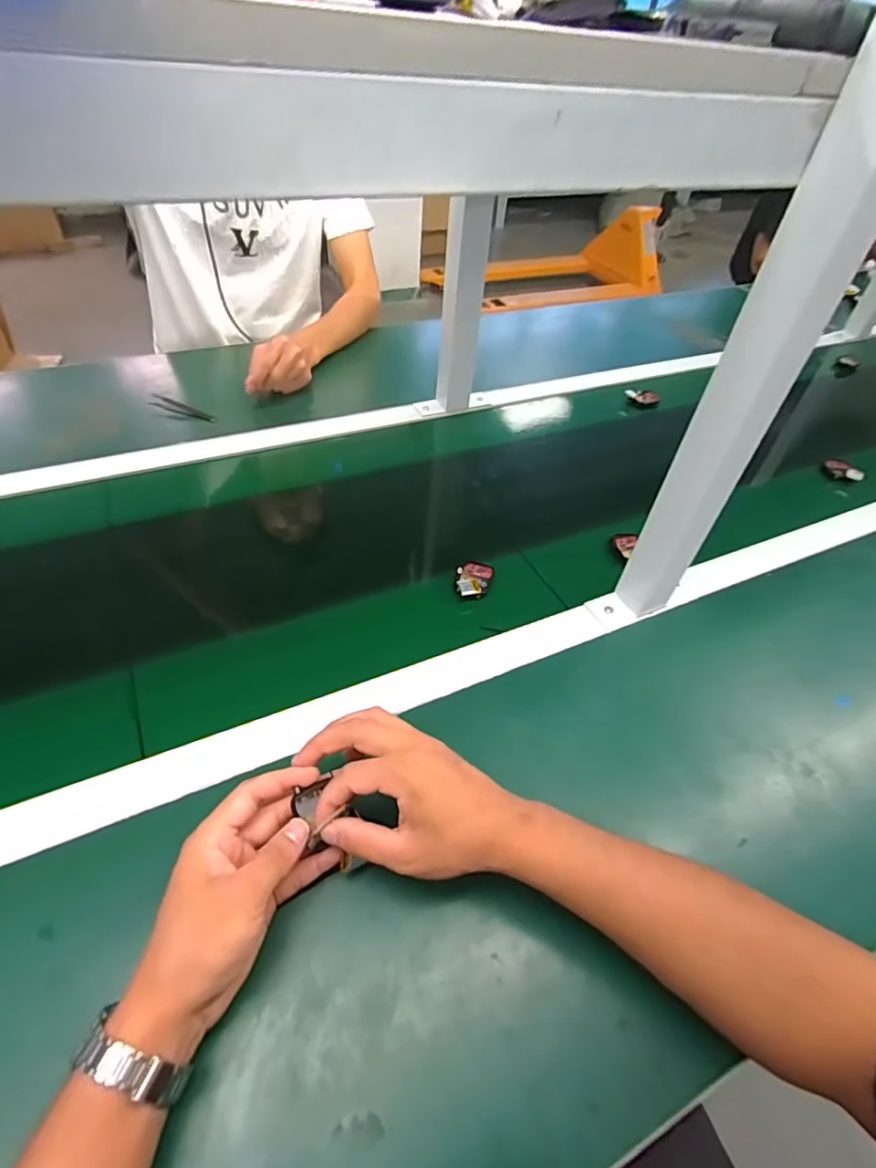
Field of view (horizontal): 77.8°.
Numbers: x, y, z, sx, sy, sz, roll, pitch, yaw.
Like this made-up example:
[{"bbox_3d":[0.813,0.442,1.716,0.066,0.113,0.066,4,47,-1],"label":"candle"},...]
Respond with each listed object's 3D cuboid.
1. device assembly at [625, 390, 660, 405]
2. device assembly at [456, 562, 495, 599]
[{"bbox_3d":[0.336,-0.309,0.896,0.054,0.016,0.020,11,47,5],"label":"device assembly"},{"bbox_3d":[0.038,-0.005,0.580,0.039,0.012,0.052,11,47,5],"label":"device assembly"}]

